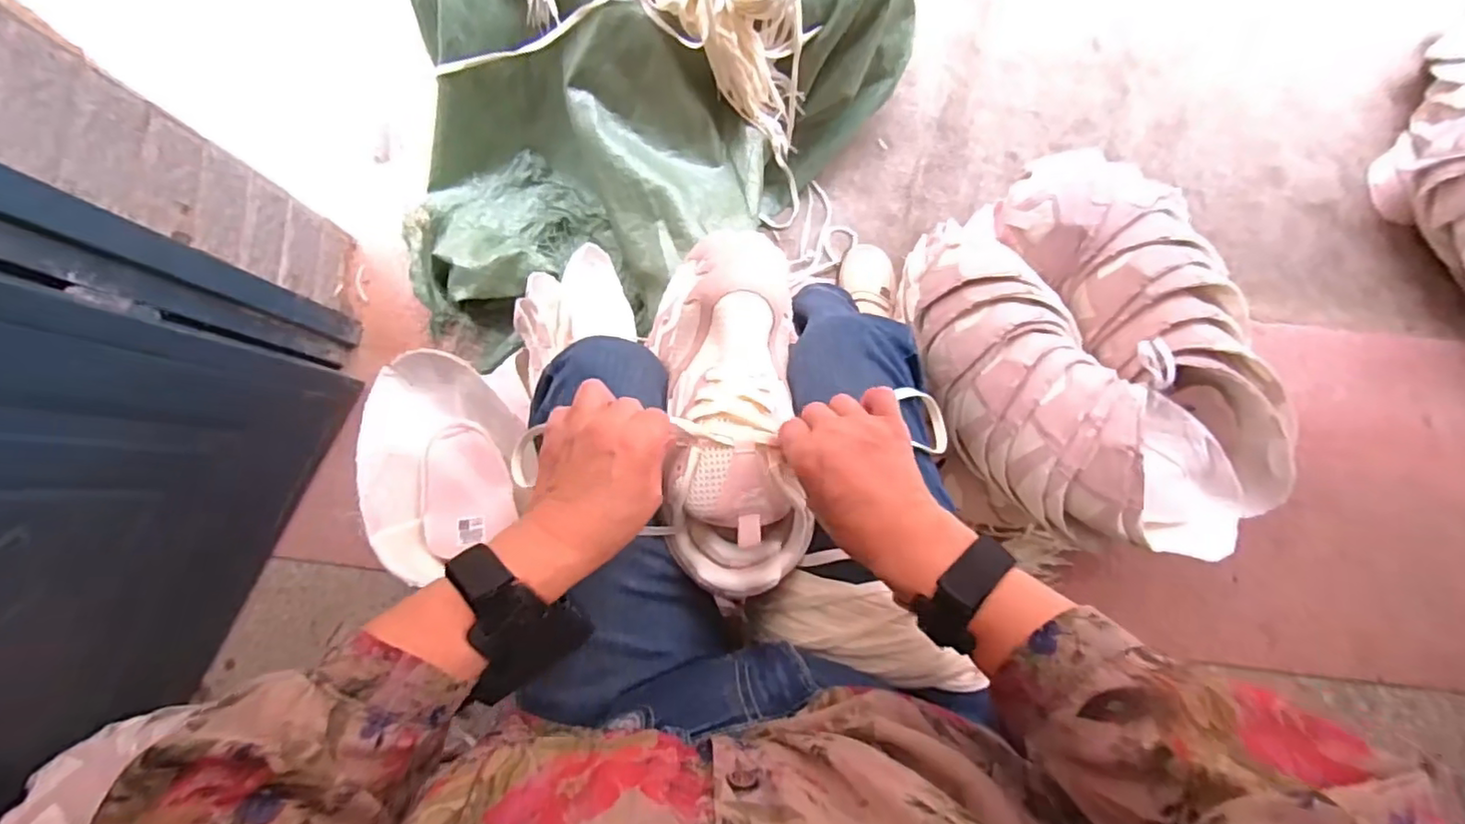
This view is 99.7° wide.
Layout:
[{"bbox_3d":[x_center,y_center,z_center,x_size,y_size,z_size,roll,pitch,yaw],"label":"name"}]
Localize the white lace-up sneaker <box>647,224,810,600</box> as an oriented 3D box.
[{"bbox_3d":[-0.003,-0.001,0.469,0.104,0.093,0.261,-1,79,0],"label":"white lace-up sneaker"}]

